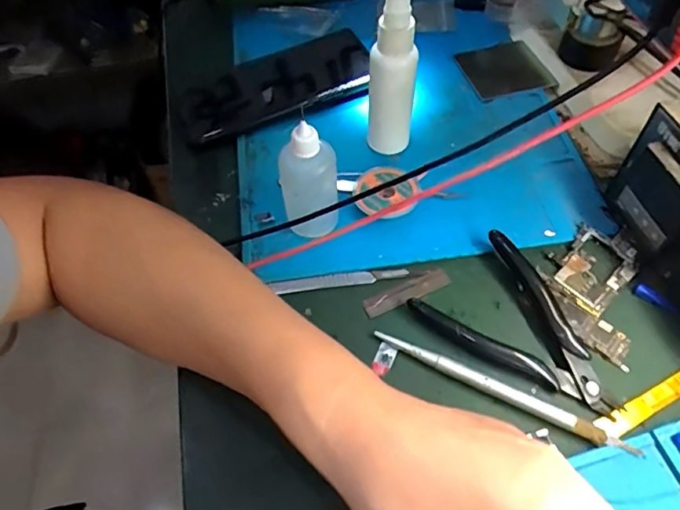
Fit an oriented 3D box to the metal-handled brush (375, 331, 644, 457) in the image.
[{"bbox_3d":[0.085,0.072,0.274,0.141,0.007,0.009,23,59,19],"label":"metal-handled brush"}]

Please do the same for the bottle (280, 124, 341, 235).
[{"bbox_3d":[-0.018,-0.040,0.305,0.033,0.082,0.027,-10,55,-3],"label":"bottle"}]

